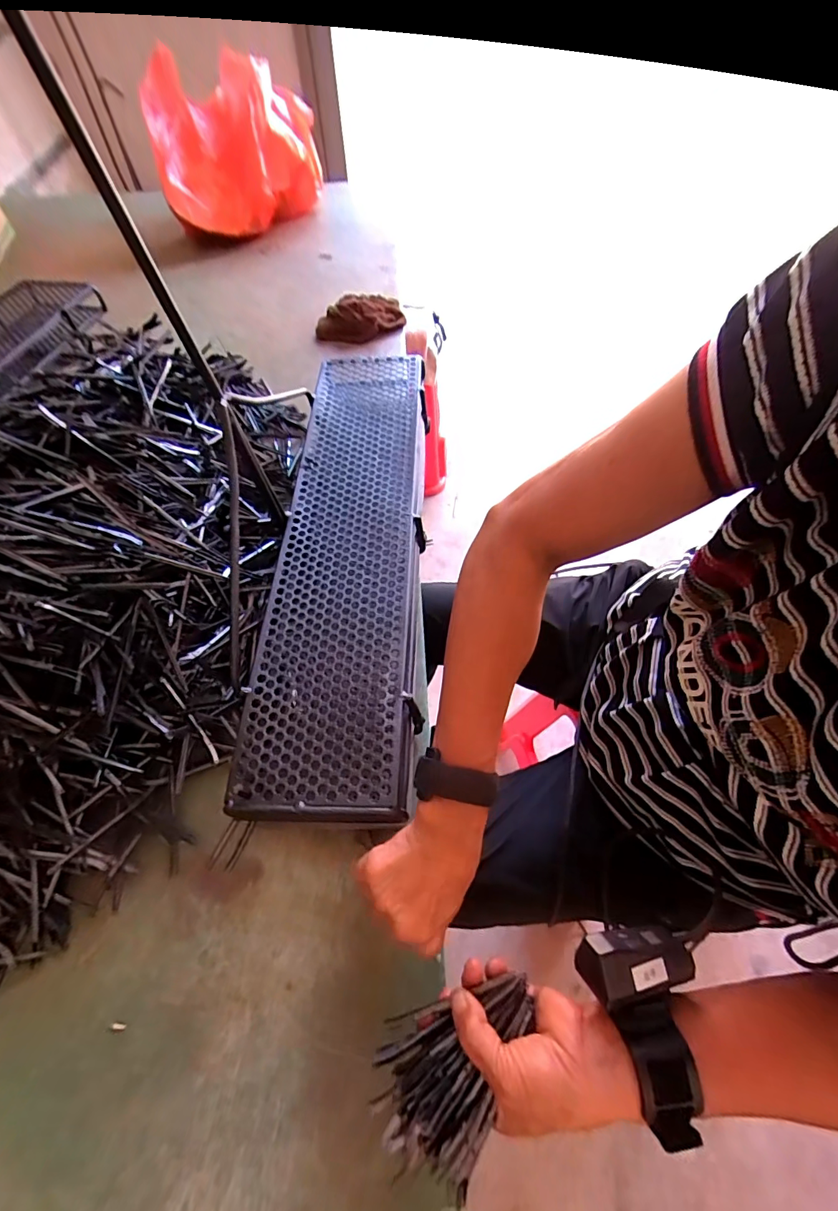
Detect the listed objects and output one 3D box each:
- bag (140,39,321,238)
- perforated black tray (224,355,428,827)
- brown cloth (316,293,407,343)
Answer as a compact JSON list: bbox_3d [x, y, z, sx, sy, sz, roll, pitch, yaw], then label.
[{"bbox_3d":[-0.372,-0.938,0.919,0.318,0.202,0.255,-19,63,-10],"label":"bag"},{"bbox_3d":[-0.073,-0.076,0.506,0.149,0.040,0.572,2,61,1],"label":"perforated black tray"},{"bbox_3d":[-0.103,-0.503,0.799,0.158,0.047,0.062,-6,59,-2],"label":"brown cloth"}]

